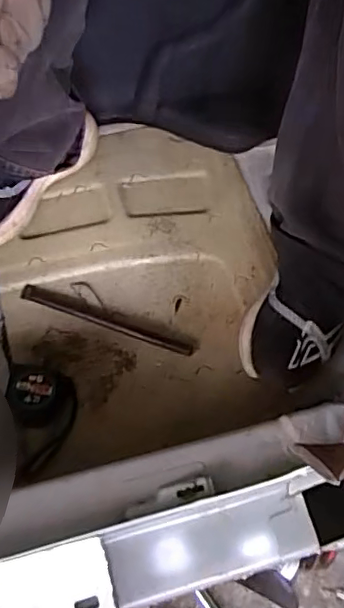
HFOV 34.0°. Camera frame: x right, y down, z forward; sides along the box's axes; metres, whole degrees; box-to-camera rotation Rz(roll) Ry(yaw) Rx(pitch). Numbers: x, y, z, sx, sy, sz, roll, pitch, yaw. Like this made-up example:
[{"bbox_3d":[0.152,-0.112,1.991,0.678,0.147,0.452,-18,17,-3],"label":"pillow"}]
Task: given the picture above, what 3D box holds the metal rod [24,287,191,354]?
[{"bbox_3d":[-0.081,0.021,0.700,0.224,0.008,0.019,19,62,6],"label":"metal rod"}]

